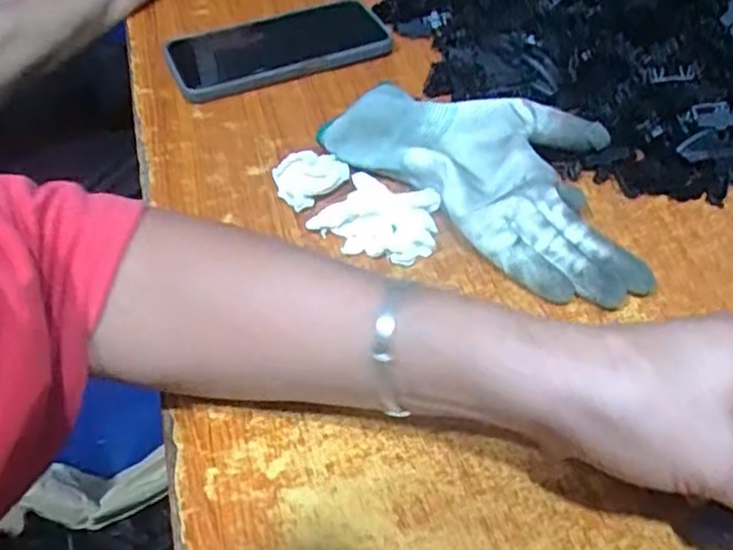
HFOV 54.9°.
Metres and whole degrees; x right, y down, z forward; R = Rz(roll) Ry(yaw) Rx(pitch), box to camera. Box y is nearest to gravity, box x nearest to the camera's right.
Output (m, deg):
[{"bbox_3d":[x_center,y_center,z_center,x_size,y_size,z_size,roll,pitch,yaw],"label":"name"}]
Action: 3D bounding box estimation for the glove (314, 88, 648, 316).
[{"bbox_3d":[0.084,-0.066,0.422,0.117,0.027,0.205,-36,56,-29],"label":"glove"}]

